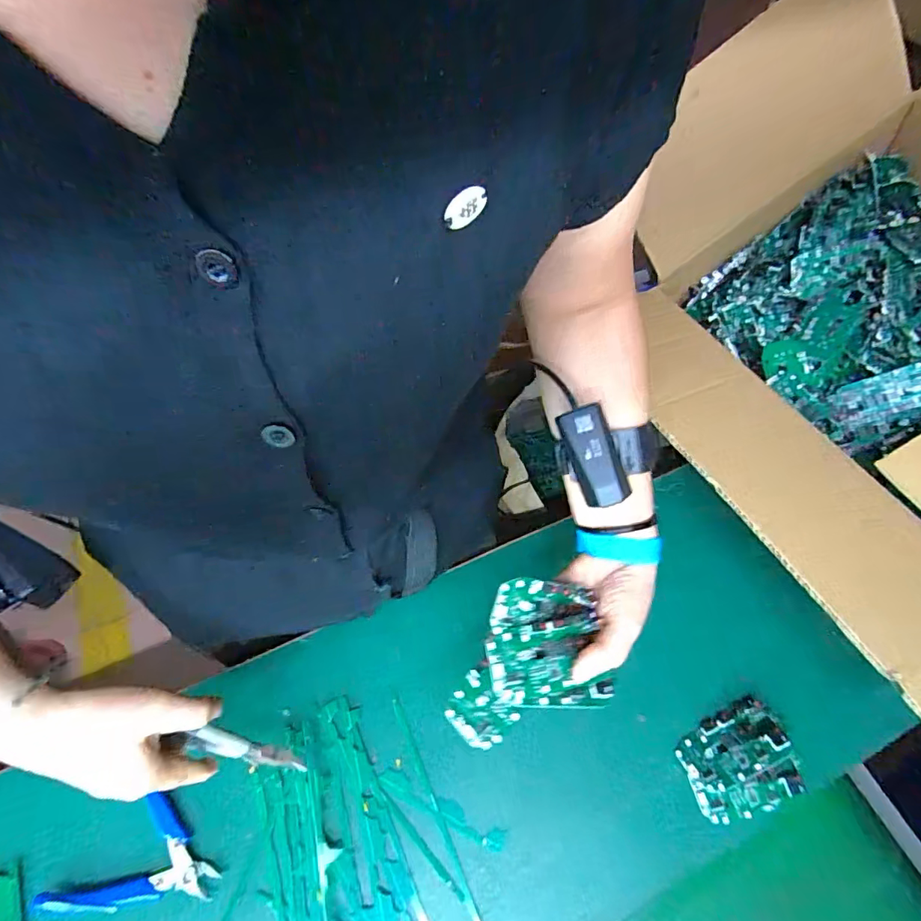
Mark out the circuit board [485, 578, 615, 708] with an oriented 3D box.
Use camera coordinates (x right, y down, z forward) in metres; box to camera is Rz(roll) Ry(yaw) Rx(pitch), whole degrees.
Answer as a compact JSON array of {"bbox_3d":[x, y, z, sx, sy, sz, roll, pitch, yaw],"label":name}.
[{"bbox_3d":[0.064,0.129,0.338,0.091,0.017,0.081,10,65,-17],"label":"circuit board"}]

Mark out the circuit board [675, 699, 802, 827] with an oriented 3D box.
[{"bbox_3d":[0.234,0.250,0.397,0.091,0.013,0.073,-13,60,-8],"label":"circuit board"}]

